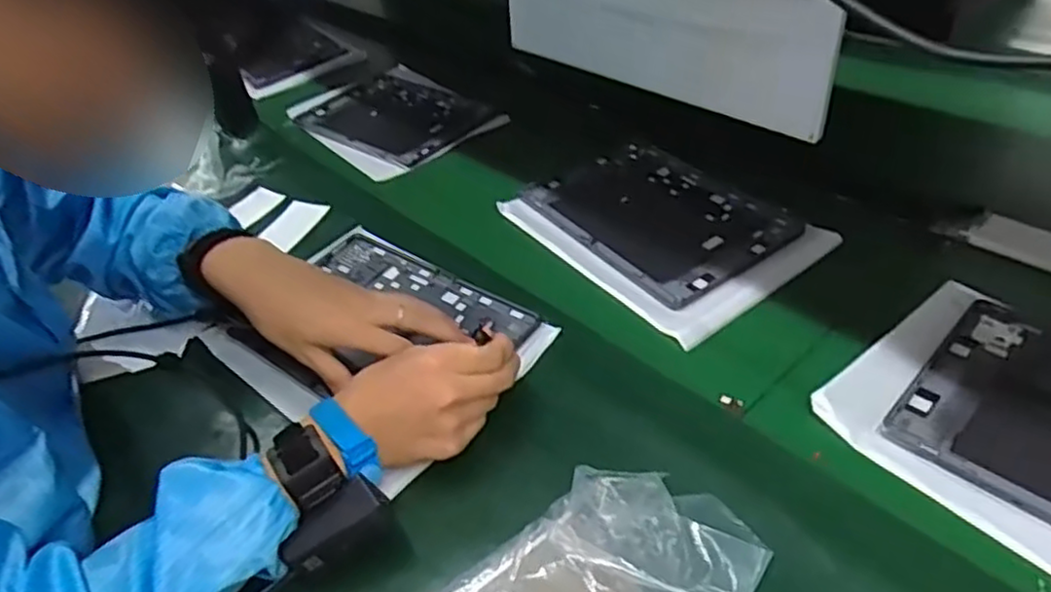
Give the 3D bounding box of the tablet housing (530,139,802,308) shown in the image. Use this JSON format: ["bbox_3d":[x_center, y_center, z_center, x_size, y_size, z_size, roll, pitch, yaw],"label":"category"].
[{"bbox_3d":[0.133,-0.086,0.716,0.171,0.009,0.239,-30,46,-19],"label":"tablet housing"}]

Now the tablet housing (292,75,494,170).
[{"bbox_3d":[-0.169,-0.237,0.942,0.252,0.014,0.173,26,54,33],"label":"tablet housing"}]

